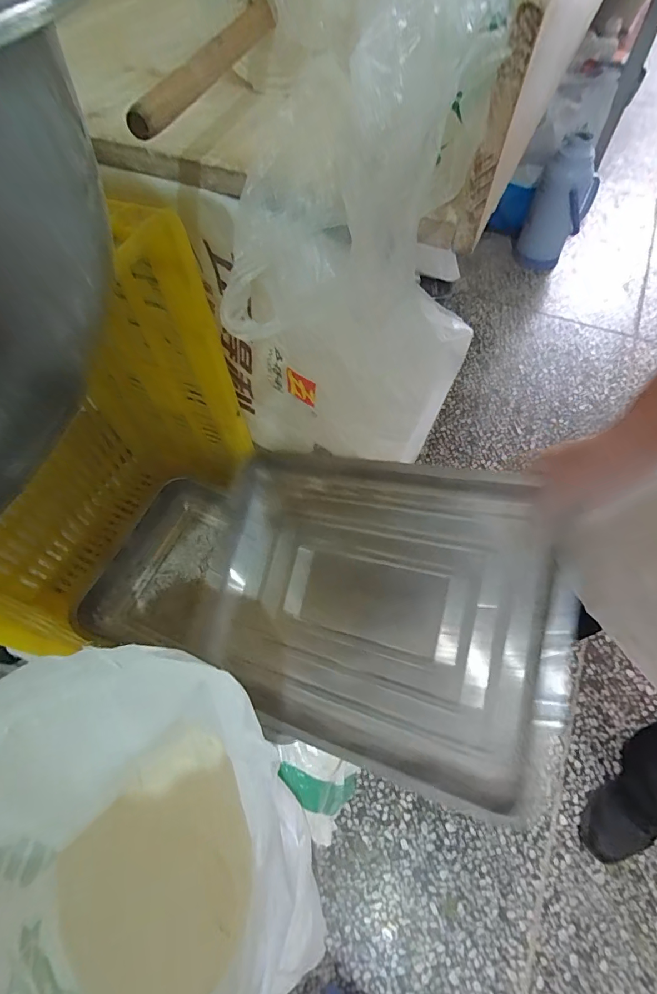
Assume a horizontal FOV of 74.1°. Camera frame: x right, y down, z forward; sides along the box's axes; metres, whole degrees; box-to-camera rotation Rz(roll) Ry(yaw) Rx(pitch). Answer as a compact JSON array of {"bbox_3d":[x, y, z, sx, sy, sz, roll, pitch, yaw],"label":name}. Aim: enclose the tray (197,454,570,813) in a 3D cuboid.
[{"bbox_3d":[0.038,0.129,0.535,0.433,0.046,0.344,5,78,28],"label":"tray"}]

